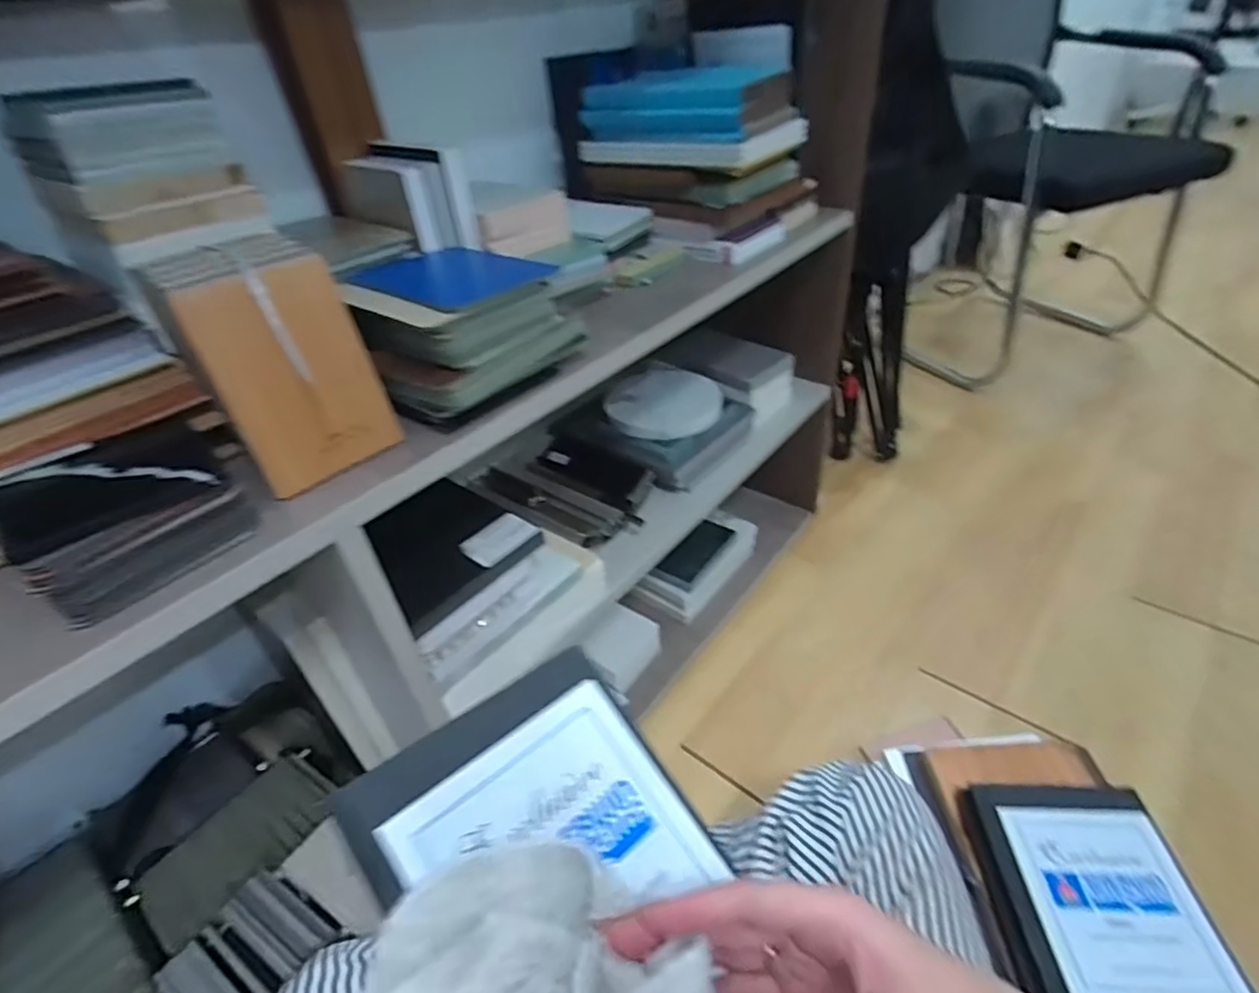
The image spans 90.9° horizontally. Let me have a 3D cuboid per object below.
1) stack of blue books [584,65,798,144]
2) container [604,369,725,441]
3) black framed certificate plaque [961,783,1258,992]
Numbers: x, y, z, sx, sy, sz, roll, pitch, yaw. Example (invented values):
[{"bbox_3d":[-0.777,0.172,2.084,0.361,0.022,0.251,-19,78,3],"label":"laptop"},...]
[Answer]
[{"bbox_3d":[0.066,-0.438,0.687,0.201,0.052,0.130,21,45,30],"label":"stack of blue books"},{"bbox_3d":[0.046,-0.115,0.820,0.123,0.042,0.140,27,48,35],"label":"container"},{"bbox_3d":[0.397,0.344,0.526,0.155,0.023,0.204,0,38,7],"label":"black framed certificate plaque"}]

